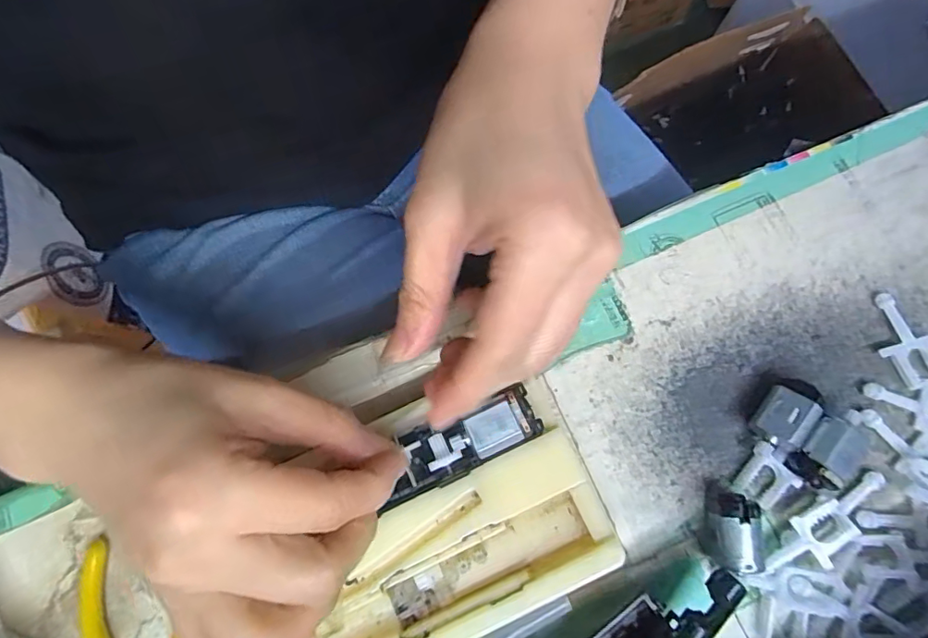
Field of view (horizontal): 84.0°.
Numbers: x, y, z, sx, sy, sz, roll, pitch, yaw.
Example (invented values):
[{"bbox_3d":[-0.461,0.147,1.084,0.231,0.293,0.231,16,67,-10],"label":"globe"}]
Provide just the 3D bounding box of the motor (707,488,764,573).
[{"bbox_3d":[0.105,0.082,0.200,0.013,0.016,0.028,-1,77,3],"label":"motor"}]

